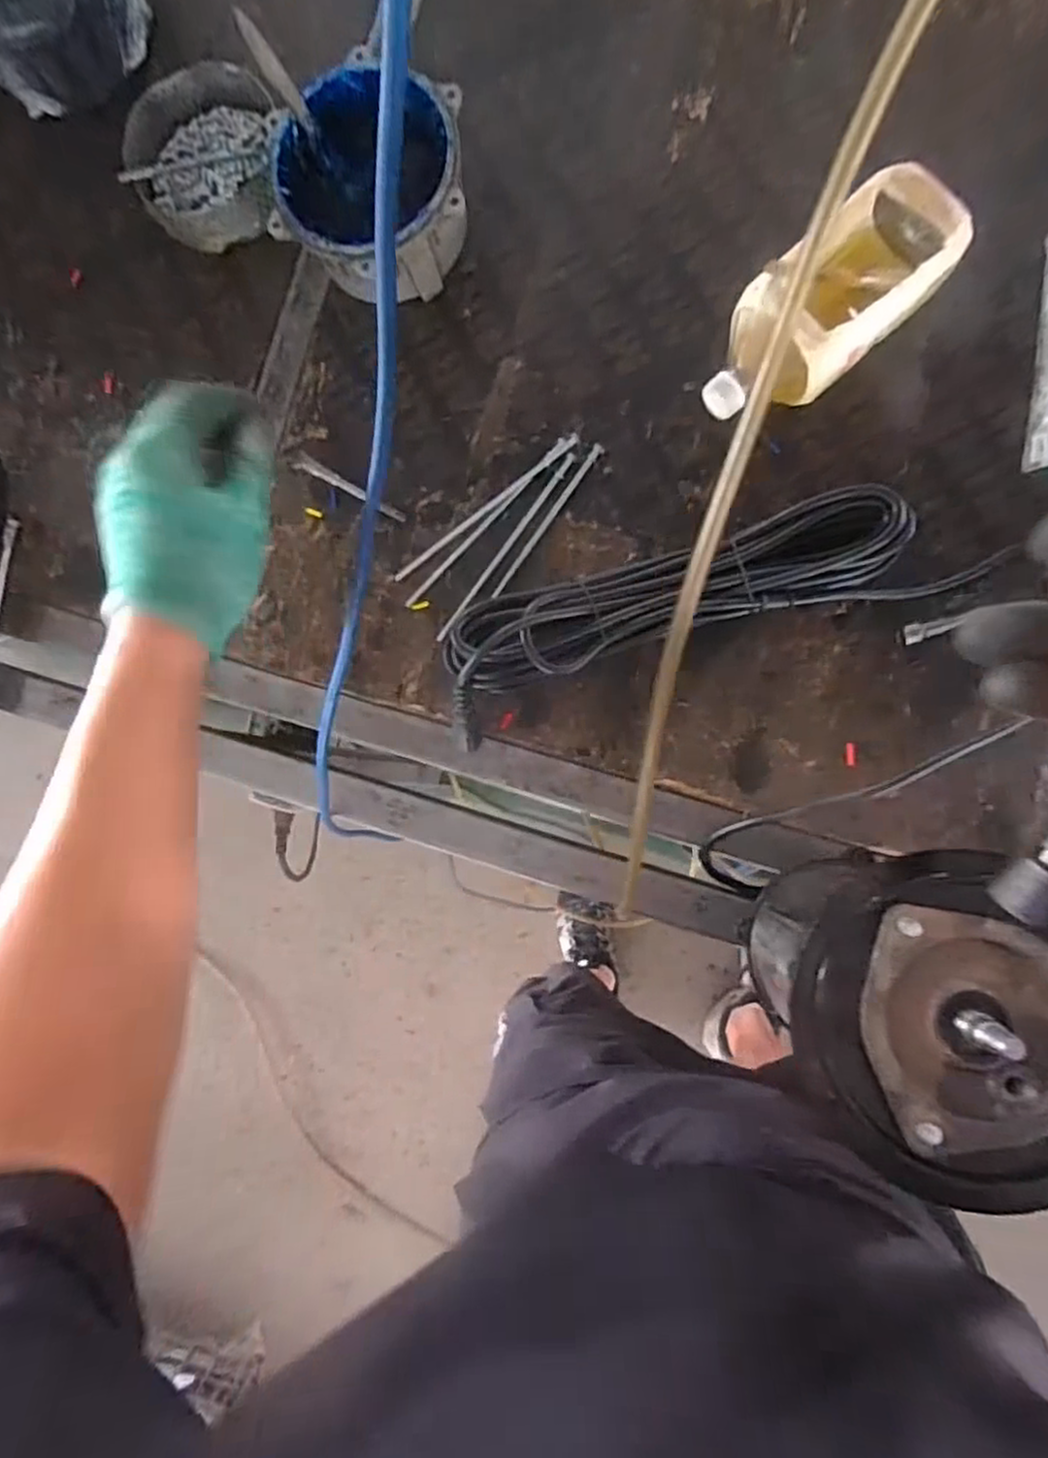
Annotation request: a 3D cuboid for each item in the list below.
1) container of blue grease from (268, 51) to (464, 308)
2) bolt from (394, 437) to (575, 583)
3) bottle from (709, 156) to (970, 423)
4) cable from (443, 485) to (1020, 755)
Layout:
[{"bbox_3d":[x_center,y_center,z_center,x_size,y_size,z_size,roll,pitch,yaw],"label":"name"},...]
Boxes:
[{"bbox_3d":[-0.112,-0.426,0.574,0.148,0.089,0.145,0,86,6],"label":"container of blue grease"},{"bbox_3d":[-0.032,-0.184,0.587,0.188,0.009,0.010,-37,83,2],"label":"bolt"},{"bbox_3d":[0.232,-0.318,0.545,0.099,0.078,0.216,43,91,7],"label":"bottle"},{"bbox_3d":[0.119,-0.094,0.543,0.382,0.066,0.105,-18,84,4],"label":"cable"}]

